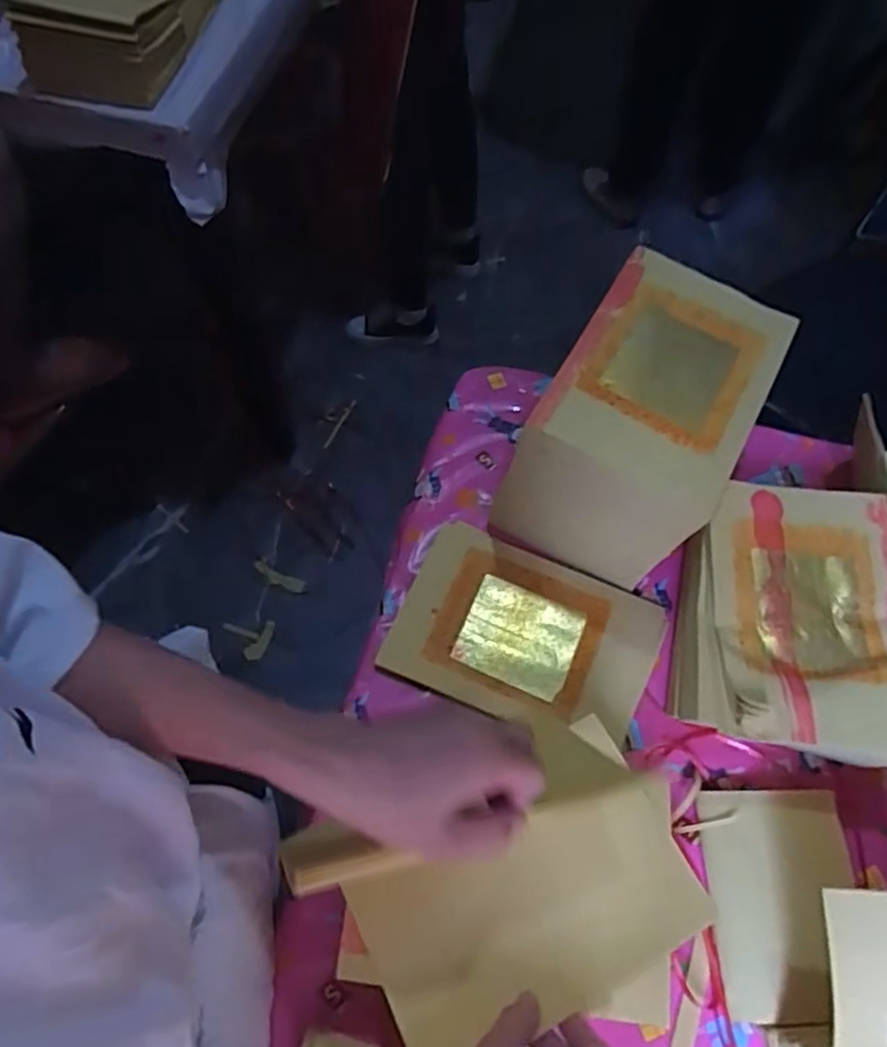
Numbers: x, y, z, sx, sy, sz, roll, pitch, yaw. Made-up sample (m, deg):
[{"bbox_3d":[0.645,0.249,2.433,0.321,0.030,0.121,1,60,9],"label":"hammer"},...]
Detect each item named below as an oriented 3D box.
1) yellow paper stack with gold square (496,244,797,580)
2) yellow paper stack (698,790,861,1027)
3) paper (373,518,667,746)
[{"bbox_3d":[0.179,-0.087,0.639,0.159,0.172,0.227,27,66,12],"label":"yellow paper stack with gold square"},{"bbox_3d":[0.271,0.298,0.550,0.116,0.019,0.159,0,64,-1],"label":"yellow paper stack"},{"bbox_3d":[0.075,0.107,0.651,0.234,0.013,0.160,22,65,10],"label":"paper"}]

